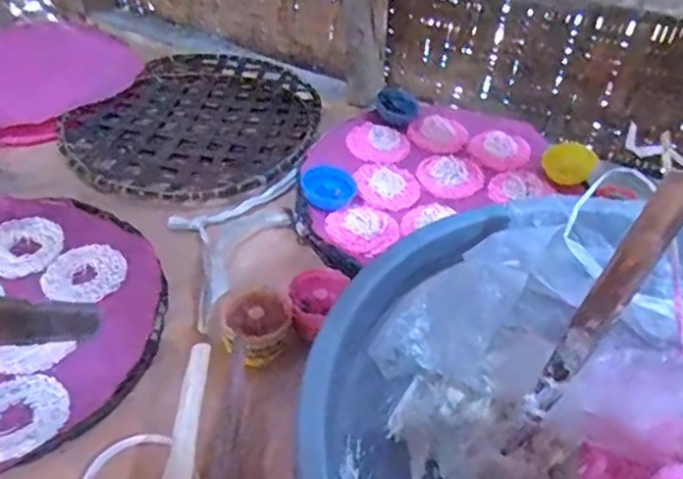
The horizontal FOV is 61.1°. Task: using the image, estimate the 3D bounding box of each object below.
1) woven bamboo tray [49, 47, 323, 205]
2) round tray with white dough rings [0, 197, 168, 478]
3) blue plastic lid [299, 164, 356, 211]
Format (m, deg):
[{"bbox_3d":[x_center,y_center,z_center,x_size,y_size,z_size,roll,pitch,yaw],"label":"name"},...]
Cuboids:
[{"bbox_3d":[-0.197,-0.181,0.841,0.329,0.024,0.399,15,42,15],"label":"woven bamboo tray"},{"bbox_3d":[-0.344,0.071,0.543,0.338,0.020,0.329,1,41,-1],"label":"round tray with white dough rings"},{"bbox_3d":[-0.015,-0.060,0.653,0.060,0.009,0.066,1,41,-1],"label":"blue plastic lid"}]

